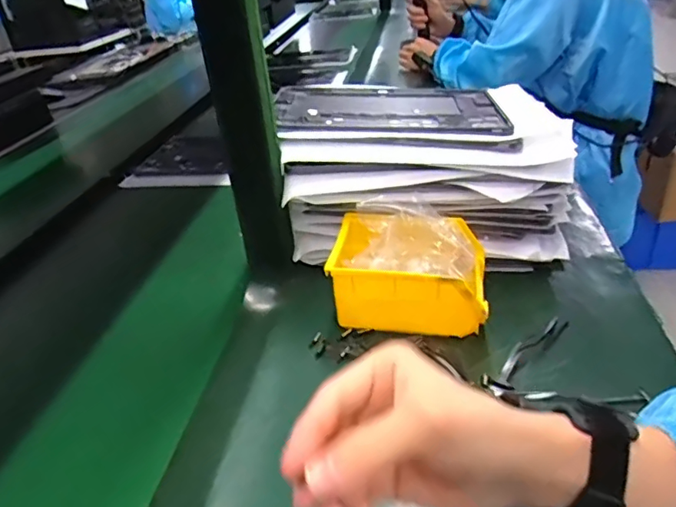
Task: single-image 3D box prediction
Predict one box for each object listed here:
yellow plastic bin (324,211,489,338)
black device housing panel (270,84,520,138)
[{"bbox_3d":[0.067,0.016,0.505,0.138,0.085,0.099,3,33,12],"label":"yellow plastic bin"},{"bbox_3d":[0.053,-0.162,0.603,0.250,0.023,0.176,0,32,11],"label":"black device housing panel"}]

